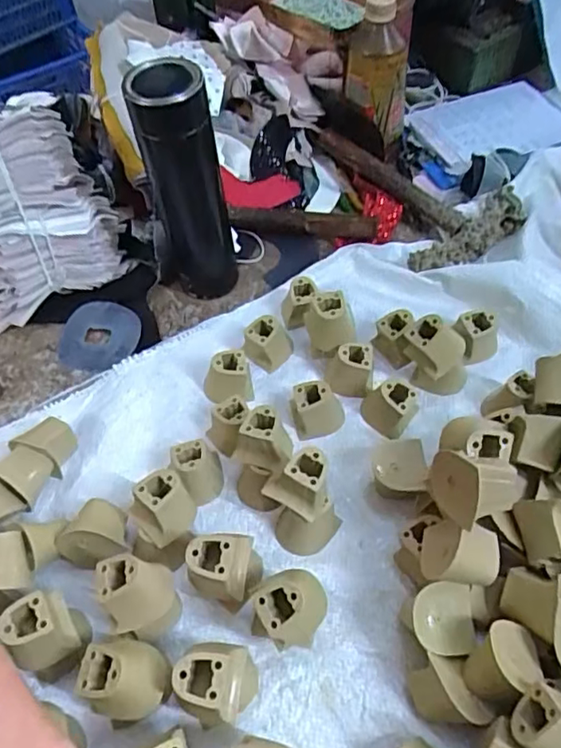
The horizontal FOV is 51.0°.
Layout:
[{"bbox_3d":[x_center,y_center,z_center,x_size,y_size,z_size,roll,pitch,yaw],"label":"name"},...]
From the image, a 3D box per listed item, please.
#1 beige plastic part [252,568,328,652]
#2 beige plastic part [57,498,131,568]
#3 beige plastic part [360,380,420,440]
[{"bbox_3d":[0.004,0.159,0.397,0.054,0.070,0.042,-28,57,-16],"label":"beige plastic part"},{"bbox_3d":[-0.139,0.120,0.450,0.049,0.042,0.044,-8,53,-2],"label":"beige plastic part"},{"bbox_3d":[0.092,0.028,0.506,0.042,0.040,0.032,24,59,20],"label":"beige plastic part"}]

